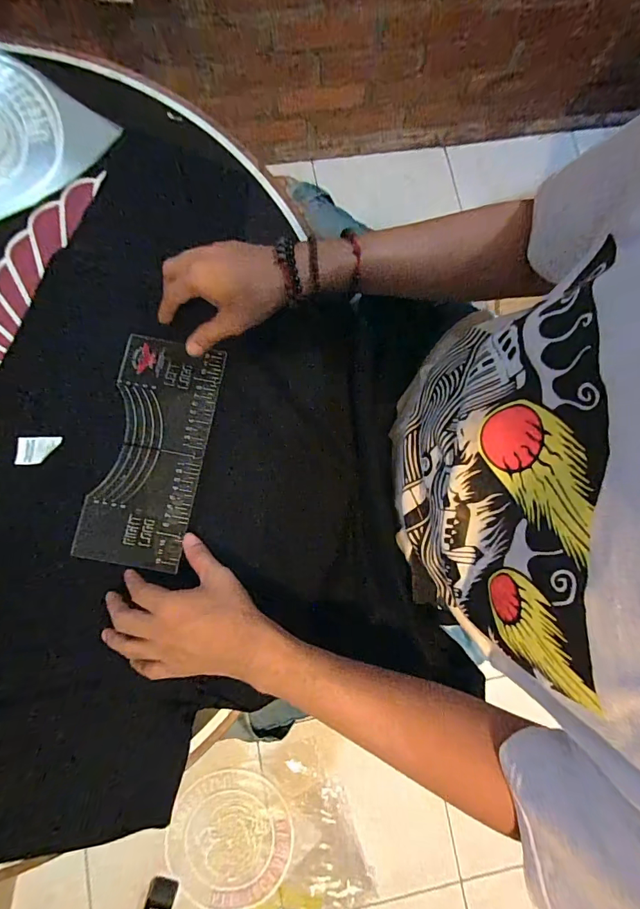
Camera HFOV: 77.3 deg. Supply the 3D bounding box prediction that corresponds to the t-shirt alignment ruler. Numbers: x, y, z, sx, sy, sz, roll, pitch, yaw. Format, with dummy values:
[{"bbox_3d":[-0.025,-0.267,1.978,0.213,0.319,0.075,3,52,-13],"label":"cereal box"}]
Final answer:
[{"bbox_3d":[-0.189,-0.006,0.458,0.116,0.008,0.256,10,80,-1],"label":"t-shirt alignment ruler"}]

